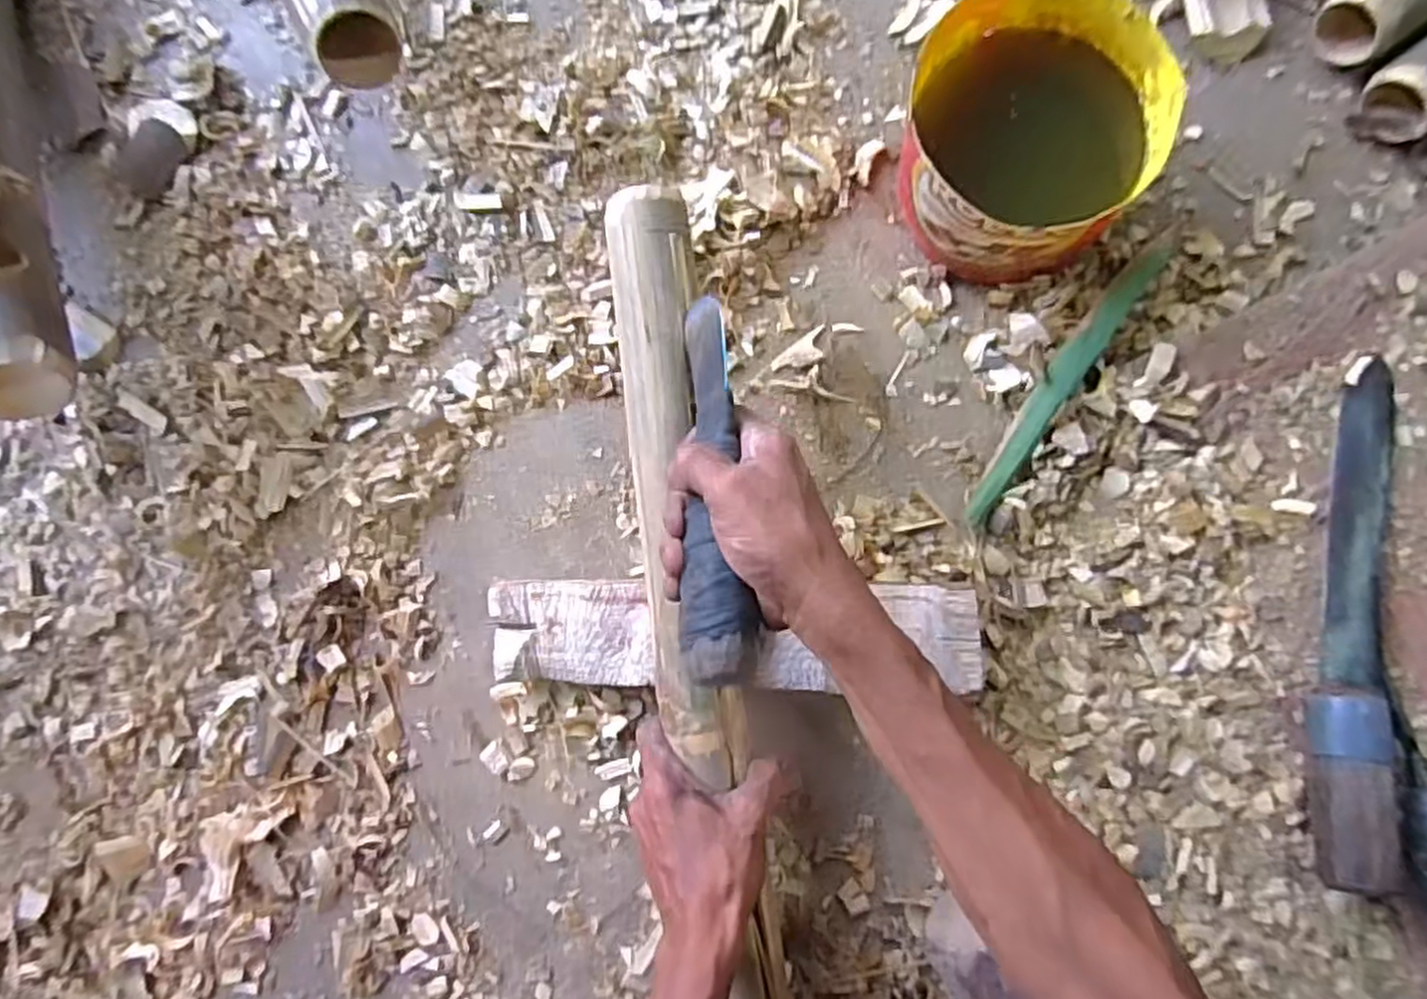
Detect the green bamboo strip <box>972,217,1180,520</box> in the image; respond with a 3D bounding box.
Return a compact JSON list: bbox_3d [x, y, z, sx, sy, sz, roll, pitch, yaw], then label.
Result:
[{"bbox_3d":[0.235,-0.085,0.512,0.023,0.024,0.231,33,89,7],"label":"green bamboo strip"}]

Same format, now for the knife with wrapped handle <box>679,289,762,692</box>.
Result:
[{"bbox_3d":[-0.001,-0.013,0.384,0.035,0.032,0.204,-5,69,5],"label":"knife with wrapped handle"}]

